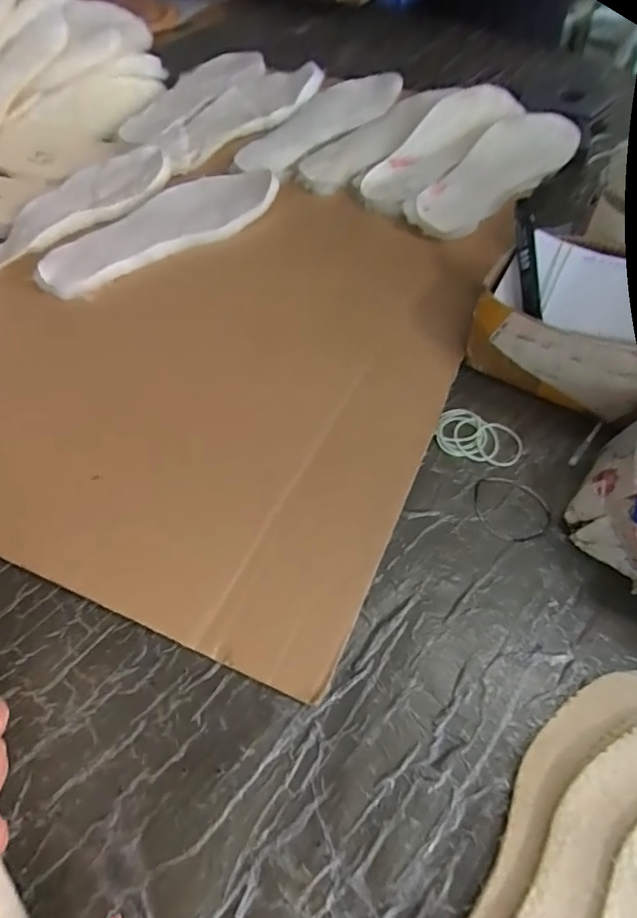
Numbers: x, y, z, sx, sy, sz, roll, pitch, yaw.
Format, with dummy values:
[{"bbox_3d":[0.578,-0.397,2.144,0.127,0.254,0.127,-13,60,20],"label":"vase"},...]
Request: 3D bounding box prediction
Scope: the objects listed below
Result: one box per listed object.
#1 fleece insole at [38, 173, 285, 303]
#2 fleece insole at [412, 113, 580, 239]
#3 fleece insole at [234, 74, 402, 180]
[{"bbox_3d":[-0.183,-0.269,0.609,0.278,0.023,0.098,-28,66,-12],"label":"fleece insole"},{"bbox_3d":[0.208,-0.344,0.631,0.259,0.012,0.087,-39,75,-16],"label":"fleece insole"},{"bbox_3d":[-0.002,-0.451,0.714,0.098,0.012,0.275,35,67,22],"label":"fleece insole"}]

